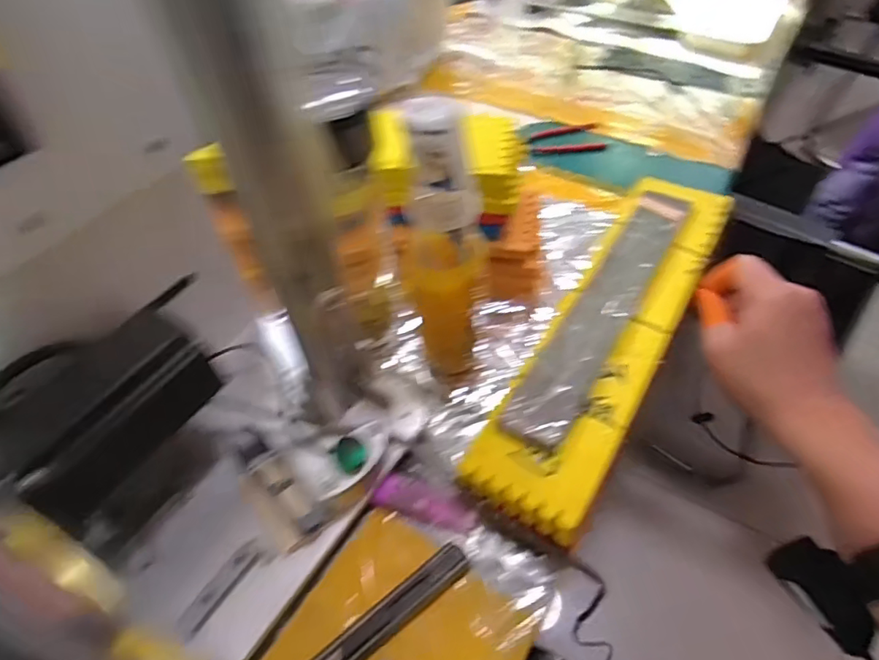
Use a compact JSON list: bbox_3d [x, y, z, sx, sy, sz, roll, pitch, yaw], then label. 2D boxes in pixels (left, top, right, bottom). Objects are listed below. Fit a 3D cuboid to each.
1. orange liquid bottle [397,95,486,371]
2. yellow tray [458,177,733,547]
[{"bbox_3d":[0.003,-0.045,0.376,0.051,0.219,0.038,0,52,1],"label":"orange liquid bottle"},{"bbox_3d":[0.138,-0.007,0.437,0.085,0.046,0.358,24,56,19],"label":"yellow tray"}]

